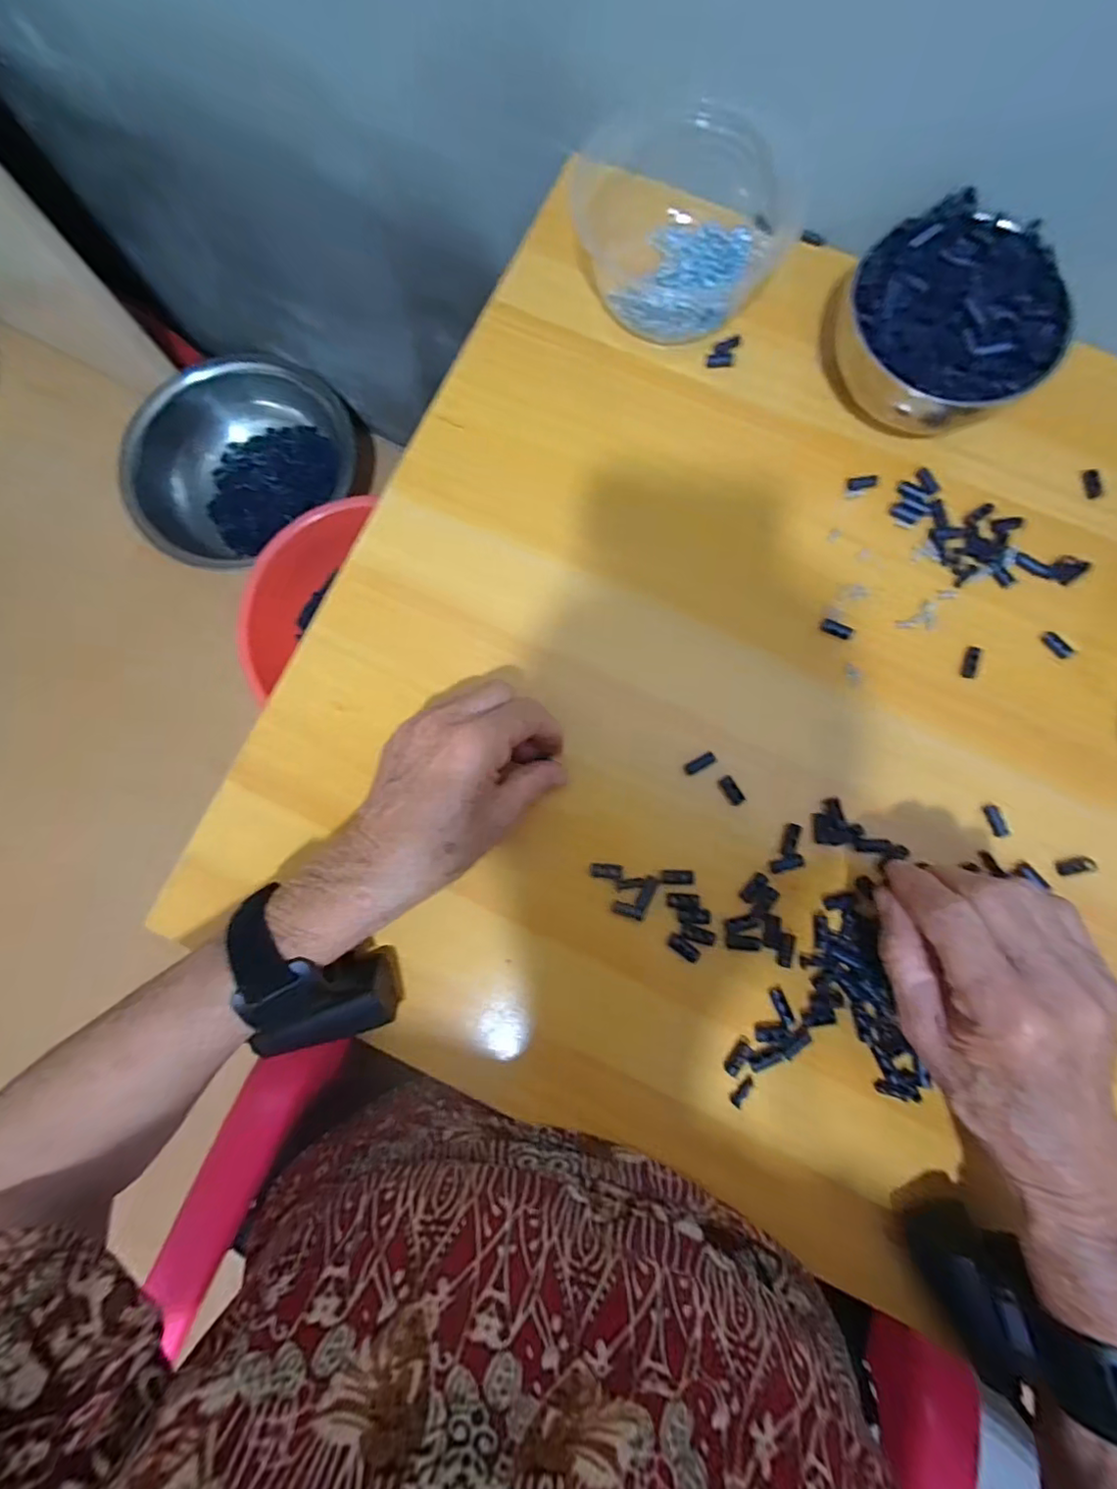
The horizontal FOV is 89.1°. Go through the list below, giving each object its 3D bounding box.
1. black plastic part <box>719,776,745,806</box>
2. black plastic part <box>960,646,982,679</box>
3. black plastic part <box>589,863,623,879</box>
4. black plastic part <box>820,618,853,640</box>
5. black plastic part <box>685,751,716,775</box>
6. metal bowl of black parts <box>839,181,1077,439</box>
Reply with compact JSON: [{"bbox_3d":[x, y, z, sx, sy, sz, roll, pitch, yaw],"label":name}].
[{"bbox_3d":[0.103,0.027,0.334,0.009,0.004,0.018,-31,83,-4],"label":"black plastic part"},{"bbox_3d":[0.250,-0.050,0.343,0.008,0.004,0.020,16,82,3],"label":"black plastic part"},{"bbox_3d":[0.028,0.074,0.329,0.019,0.004,0.008,6,82,1],"label":"black plastic part"},{"bbox_3d":[0.171,-0.071,0.349,0.019,0.005,0.008,24,83,4],"label":"black plastic part"},{"bbox_3d":[0.084,0.011,0.337,0.019,0.004,0.008,-27,83,-3],"label":"black plastic part"},{"bbox_3d":[0.230,-0.249,0.343,0.118,0.062,0.117,0,82,0],"label":"metal bowl of black parts"}]

